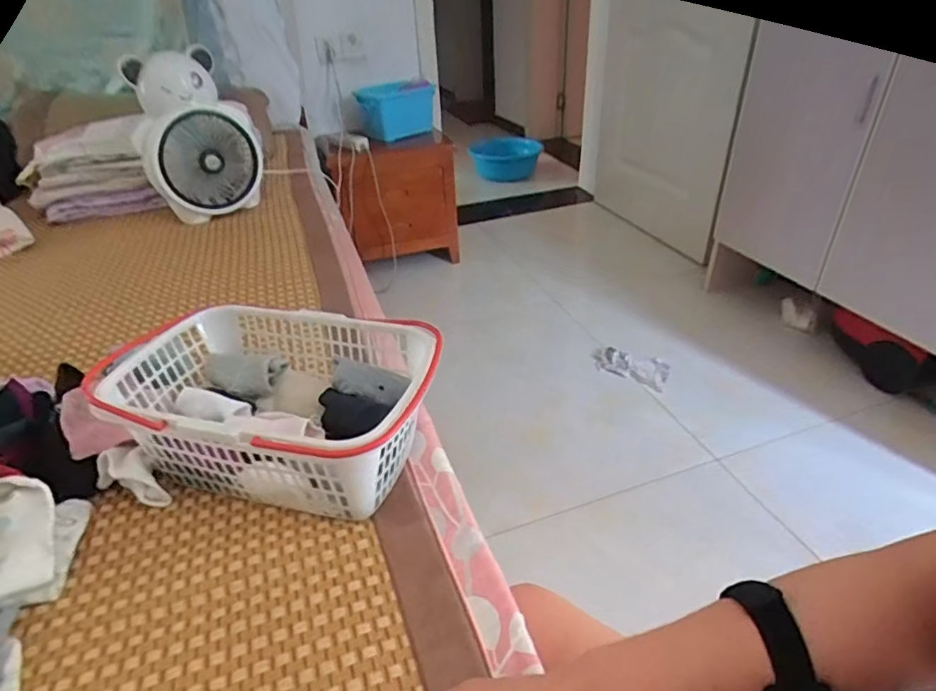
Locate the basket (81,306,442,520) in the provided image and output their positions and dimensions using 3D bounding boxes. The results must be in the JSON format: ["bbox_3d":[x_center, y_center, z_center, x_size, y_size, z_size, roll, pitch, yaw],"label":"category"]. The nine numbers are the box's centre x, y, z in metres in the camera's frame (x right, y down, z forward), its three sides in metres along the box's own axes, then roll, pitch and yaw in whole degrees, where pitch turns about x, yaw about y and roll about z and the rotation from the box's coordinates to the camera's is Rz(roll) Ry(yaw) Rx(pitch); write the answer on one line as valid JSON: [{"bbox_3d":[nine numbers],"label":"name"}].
[{"bbox_3d":[-0.175,0.061,0.524,0.280,0.116,0.183,5,35,15],"label":"basket"}]

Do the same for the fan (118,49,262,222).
[{"bbox_3d":[-0.549,-0.422,1.116,0.221,0.293,0.130,-15,35,-15],"label":"fan"}]

